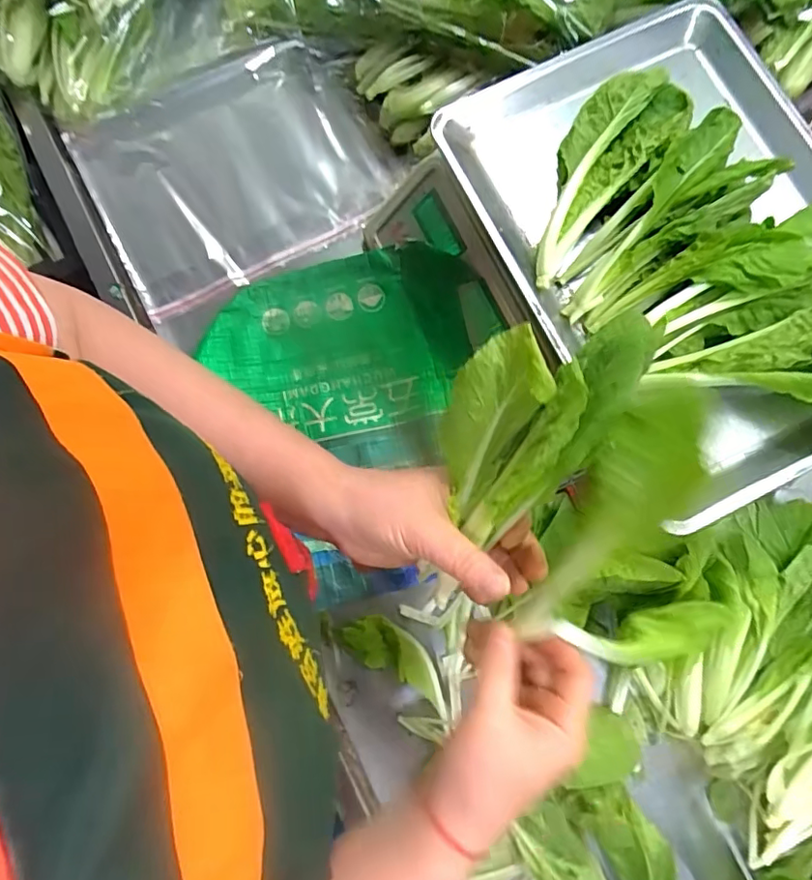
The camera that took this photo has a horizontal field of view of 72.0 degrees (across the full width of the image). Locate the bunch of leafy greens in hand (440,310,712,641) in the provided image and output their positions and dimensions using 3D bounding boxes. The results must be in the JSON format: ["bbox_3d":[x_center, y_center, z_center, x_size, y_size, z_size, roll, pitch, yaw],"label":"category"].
[{"bbox_3d":[0.080,0.013,0.303,0.125,0.060,0.164,50,127,14],"label":"bunch of leafy greens in hand"}]

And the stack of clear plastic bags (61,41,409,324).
[{"bbox_3d":[-0.154,-0.253,0.534,0.269,0.035,0.206,-29,84,-5],"label":"stack of clear plastic bags"}]

